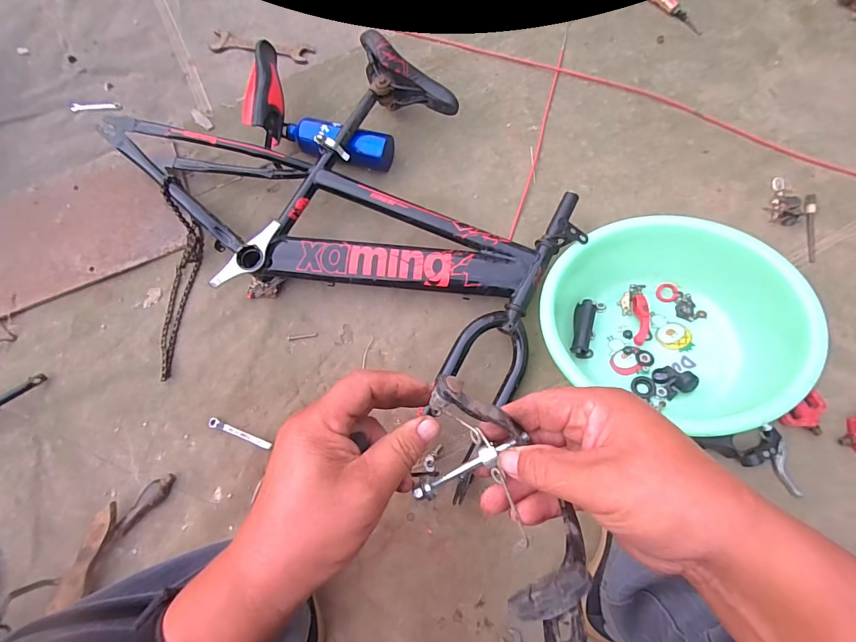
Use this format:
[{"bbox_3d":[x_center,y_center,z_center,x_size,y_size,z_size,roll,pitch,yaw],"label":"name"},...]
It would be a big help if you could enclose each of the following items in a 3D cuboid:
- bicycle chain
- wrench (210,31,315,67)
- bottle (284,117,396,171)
[{"bbox_3d":[-0.472,-0.076,0.764,0.049,0.107,0.363,7,91,4],"label":"bicycle chain"},{"bbox_3d":[-0.376,-0.620,0.939,0.231,0.014,0.060,9,75,4],"label":"wrench"},{"bbox_3d":[-0.184,-0.349,0.829,0.225,0.072,0.084,10,76,4],"label":"bottle"}]

